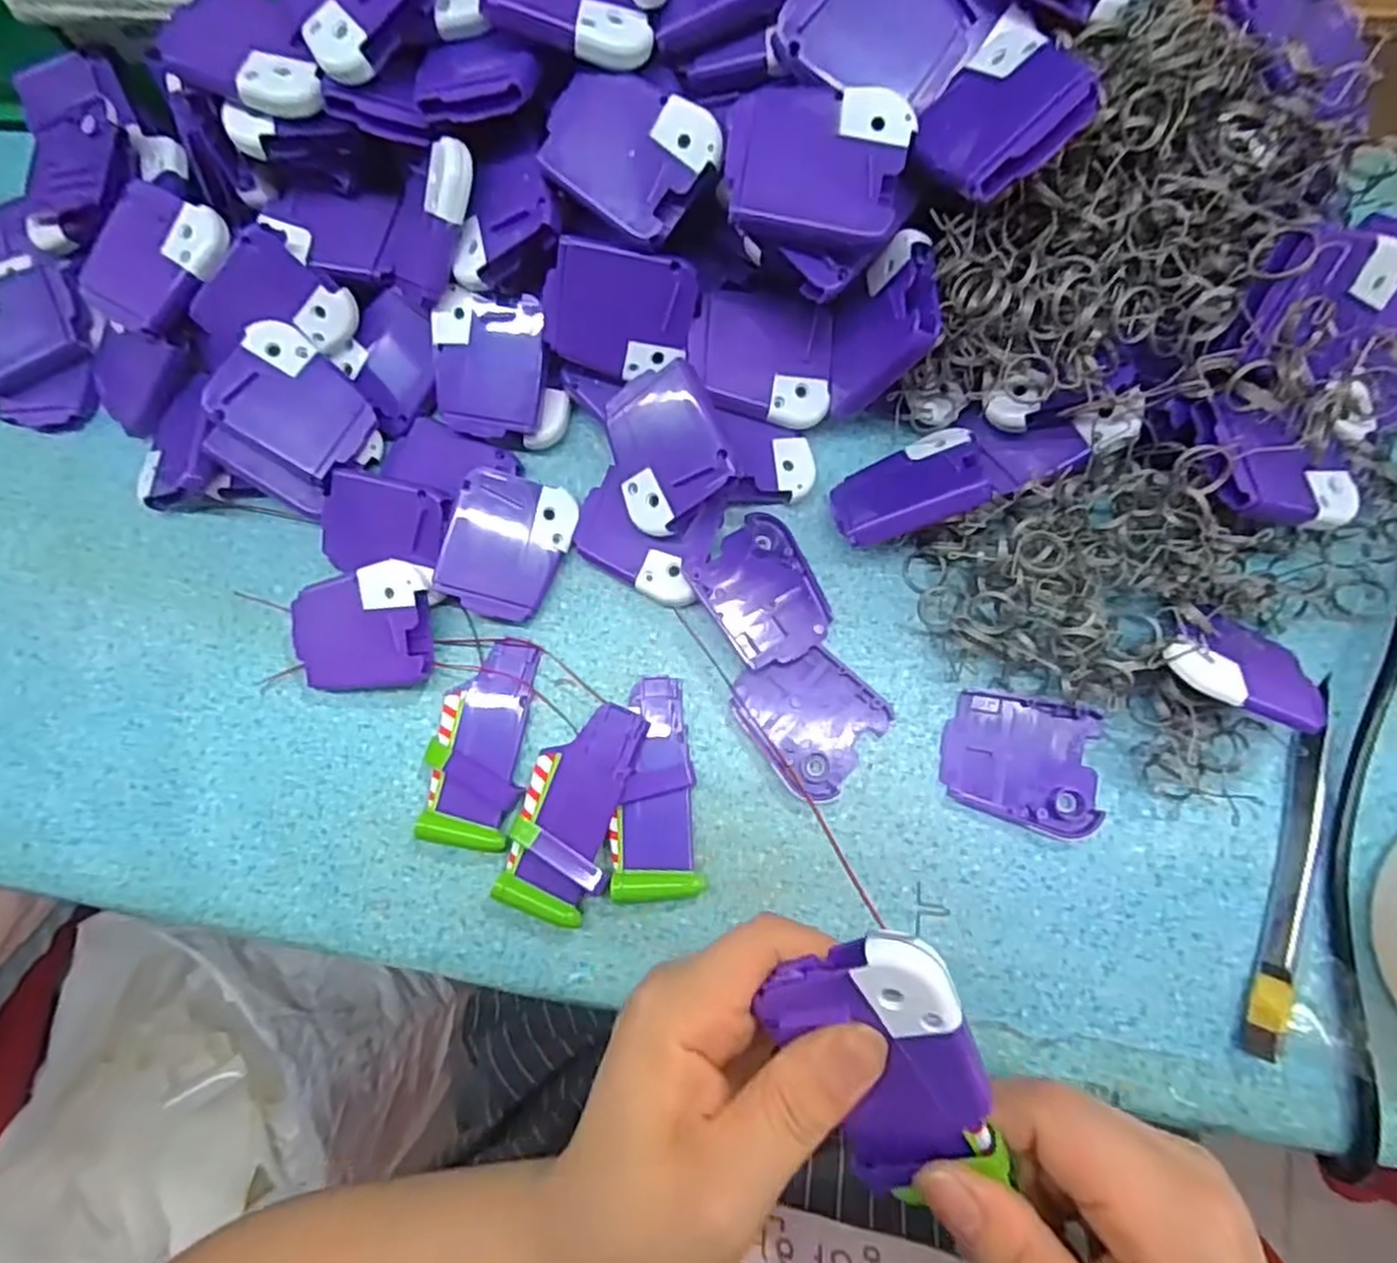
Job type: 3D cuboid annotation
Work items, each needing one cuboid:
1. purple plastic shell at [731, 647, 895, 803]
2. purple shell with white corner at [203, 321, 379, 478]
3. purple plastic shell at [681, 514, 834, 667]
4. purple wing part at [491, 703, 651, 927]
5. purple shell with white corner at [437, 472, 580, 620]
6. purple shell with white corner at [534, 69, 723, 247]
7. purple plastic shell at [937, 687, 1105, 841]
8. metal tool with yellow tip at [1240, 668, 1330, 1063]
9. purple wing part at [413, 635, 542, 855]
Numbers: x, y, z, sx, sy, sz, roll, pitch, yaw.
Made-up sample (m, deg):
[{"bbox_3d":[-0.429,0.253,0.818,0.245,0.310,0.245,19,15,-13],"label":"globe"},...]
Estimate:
[{"bbox_3d":[0.045,0.035,0.312,0.059,0.004,0.051,40,86,9],"label":"purple plastic shell"},{"bbox_3d":[-0.175,-0.099,0.320,0.059,0.009,0.049,41,79,-12],"label":"purple shell with white corner"},{"bbox_3d":[0.029,-0.017,0.315,0.048,0.016,0.060,-35,81,-1],"label":"purple plastic shell"},{"bbox_3d":[-0.052,0.074,0.306,0.041,0.014,0.087,14,83,6],"label":"purple wing part"},{"bbox_3d":[-0.083,-0.037,0.322,0.050,0.010,0.060,15,88,-19],"label":"purple shell with white corner"},{"bbox_3d":[-0.026,-0.184,0.284,0.064,0.013,0.049,33,102,1],"label":"purple shell with white corner"},{"bbox_3d":[0.132,0.053,0.300,0.060,0.006,0.051,10,82,6],"label":"purple plastic shell"},{"bbox_3d":[0.228,0.090,0.278,0.014,0.015,0.139,16,83,7],"label":"metal tool with yellow tip"},{"bbox_3d":[-0.094,0.047,0.317,0.040,0.010,0.087,4,82,5],"label":"purple wing part"}]

